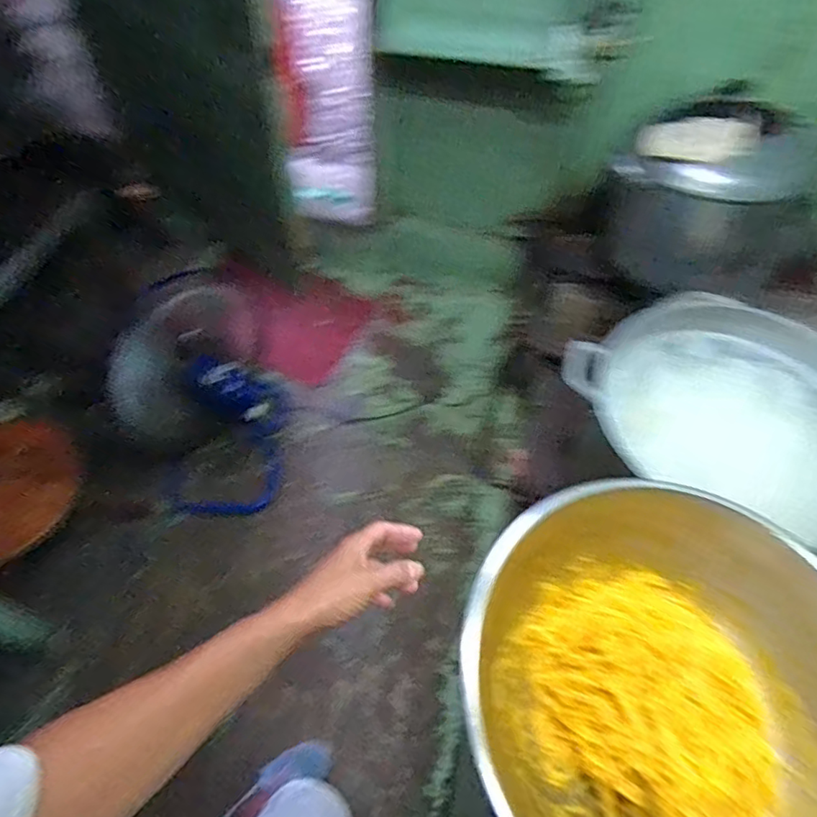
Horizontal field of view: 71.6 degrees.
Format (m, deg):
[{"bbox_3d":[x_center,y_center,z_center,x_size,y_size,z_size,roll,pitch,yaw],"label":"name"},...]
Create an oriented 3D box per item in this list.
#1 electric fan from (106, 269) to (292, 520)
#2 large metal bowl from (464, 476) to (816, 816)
[{"bbox_3d":[-0.505,-0.027,1.417,0.376,0.591,0.361,-19,57,-14],"label":"electric fan"},{"bbox_3d":[0.294,0.330,0.639,0.460,0.159,0.450,1,54,-1],"label":"large metal bowl"}]

